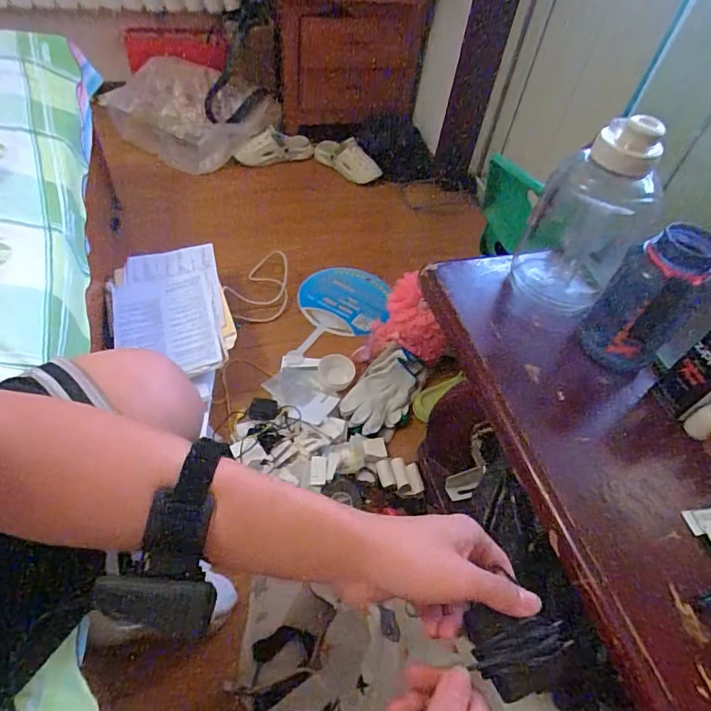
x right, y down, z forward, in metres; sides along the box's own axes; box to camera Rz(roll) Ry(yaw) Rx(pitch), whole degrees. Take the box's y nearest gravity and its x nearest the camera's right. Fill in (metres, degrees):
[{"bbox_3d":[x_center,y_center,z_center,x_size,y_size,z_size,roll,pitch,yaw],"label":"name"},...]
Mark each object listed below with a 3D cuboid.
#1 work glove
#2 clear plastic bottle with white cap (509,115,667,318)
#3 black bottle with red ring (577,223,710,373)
[{"bbox_3d":[0.059,0.078,1.084,0.125,0.053,0.210,30,53,17],"label":"work glove"},{"bbox_3d":[0.284,-0.169,0.596,0.126,0.229,0.107,26,52,14],"label":"clear plastic bottle with white cap"},{"bbox_3d":[0.321,-0.057,0.538,0.080,0.166,0.073,35,55,20],"label":"black bottle with red ring"}]

